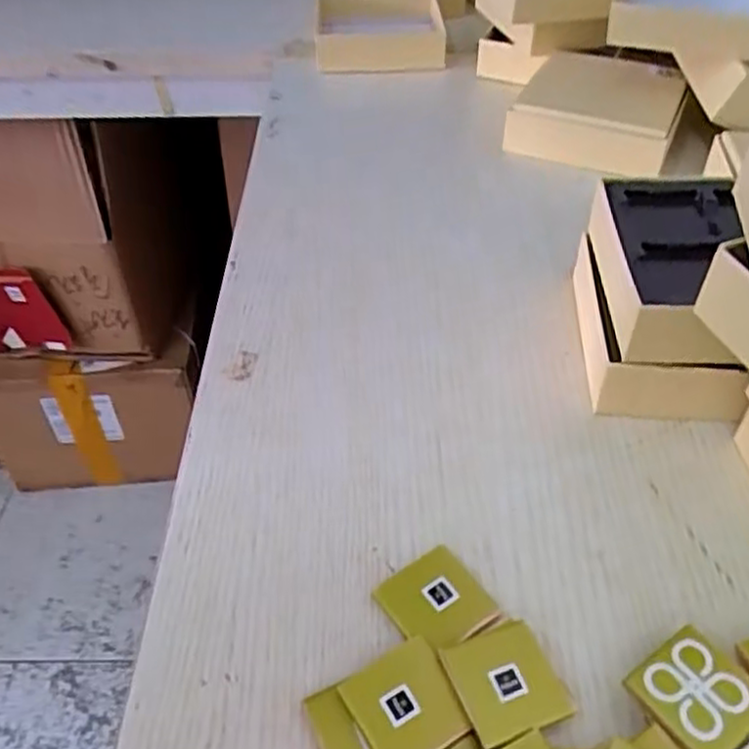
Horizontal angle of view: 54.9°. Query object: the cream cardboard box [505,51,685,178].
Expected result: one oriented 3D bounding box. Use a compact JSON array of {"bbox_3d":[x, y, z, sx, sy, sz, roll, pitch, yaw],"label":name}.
[{"bbox_3d":[0.165,-0.200,0.537,0.111,0.033,0.122,16,49,17],"label":"cream cardboard box"}]

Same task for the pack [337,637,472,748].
[{"bbox_3d":[0.012,0.115,0.249,0.034,0.007,0.036,-23,50,-19],"label":"pack"}]

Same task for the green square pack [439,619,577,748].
[{"bbox_3d":[0.046,0.108,0.253,0.036,0.009,0.036,-17,48,-15],"label":"green square pack"}]

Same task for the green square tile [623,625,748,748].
[{"bbox_3d":[0.110,0.108,0.244,0.035,0.004,0.035,-29,51,-21],"label":"green square tile"}]

